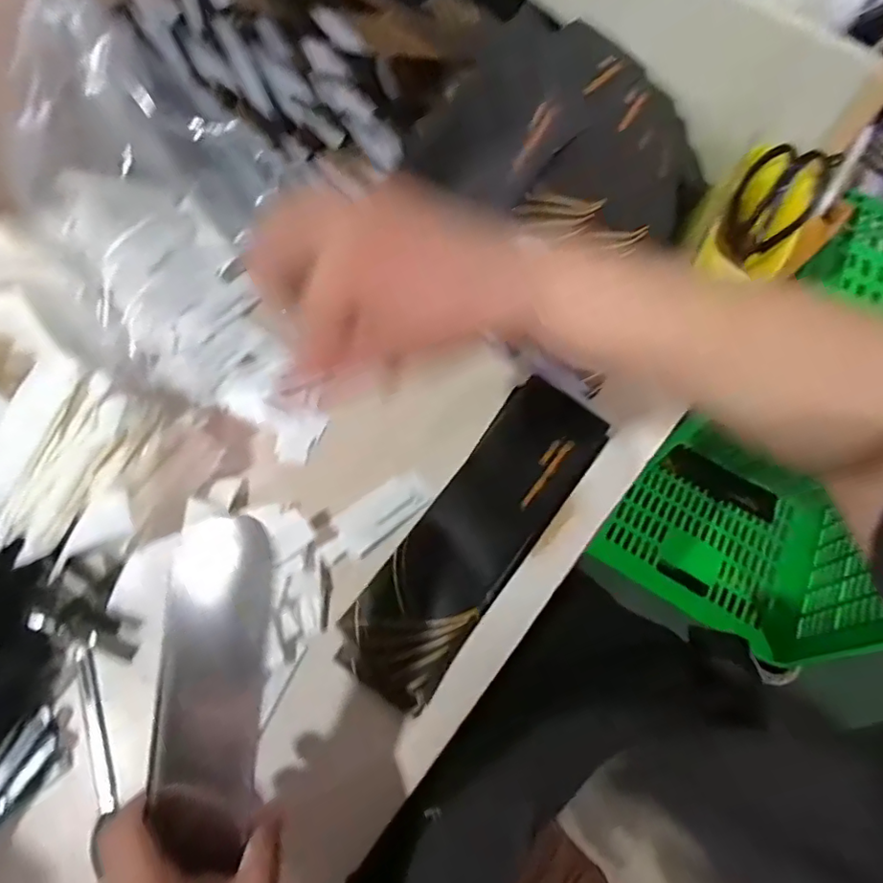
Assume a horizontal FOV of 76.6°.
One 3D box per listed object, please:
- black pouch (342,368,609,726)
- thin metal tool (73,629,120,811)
[{"bbox_3d":[0.033,0.073,0.471,0.087,0.022,0.296,36,73,10],"label":"black pouch"},{"bbox_3d":[-0.261,0.211,0.425,0.016,0.004,0.123,-18,74,-8],"label":"thin metal tool"}]

